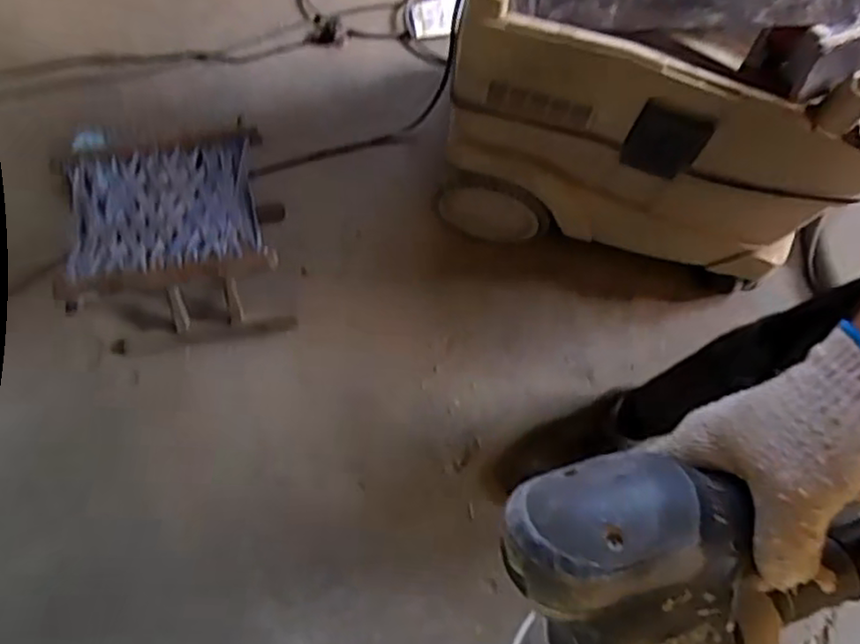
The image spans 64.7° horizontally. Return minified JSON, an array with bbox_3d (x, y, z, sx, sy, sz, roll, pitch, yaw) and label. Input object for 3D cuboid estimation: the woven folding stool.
[{"bbox_3d":[-0.387,-0.125,1.079,0.301,0.274,0.253,-13,74,-6],"label":"woven folding stool"}]

